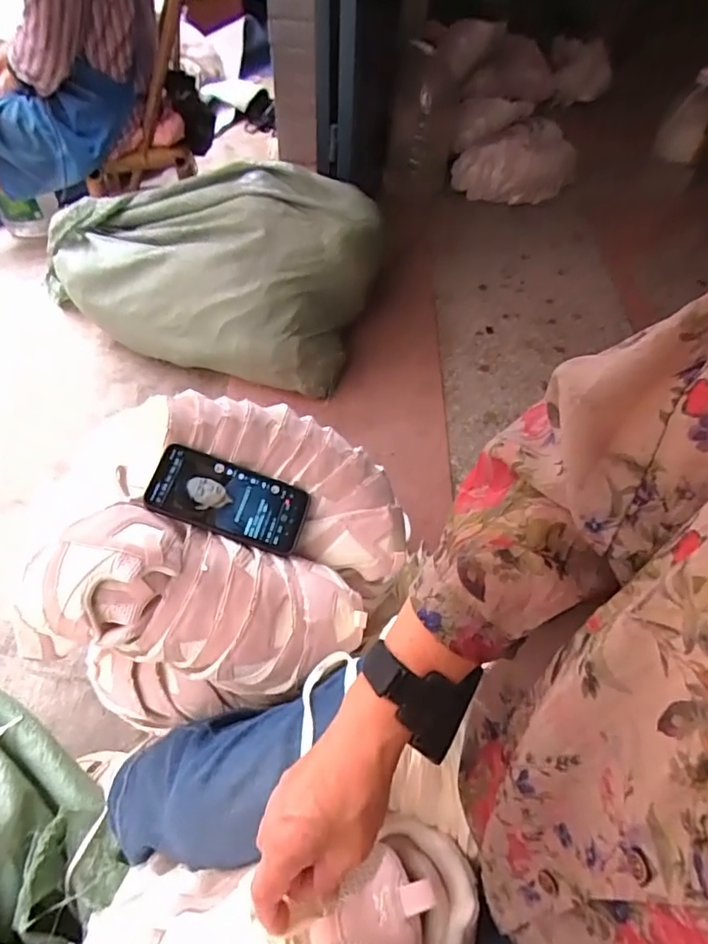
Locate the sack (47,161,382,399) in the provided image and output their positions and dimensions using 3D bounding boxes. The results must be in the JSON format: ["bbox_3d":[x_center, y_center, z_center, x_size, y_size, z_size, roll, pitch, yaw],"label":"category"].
[{"bbox_3d":[-0.320,-0.466,1.188,0.673,0.301,0.379,13,55,6],"label":"sack"}]

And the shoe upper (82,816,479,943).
[{"bbox_3d":[-0.050,0.312,0.355,0.266,0.062,0.097,-8,56,-5],"label":"shoe upper"}]

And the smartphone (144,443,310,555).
[{"bbox_3d":[-0.134,0.029,0.575,0.164,0.009,0.082,20,66,-12],"label":"smartphone"}]

